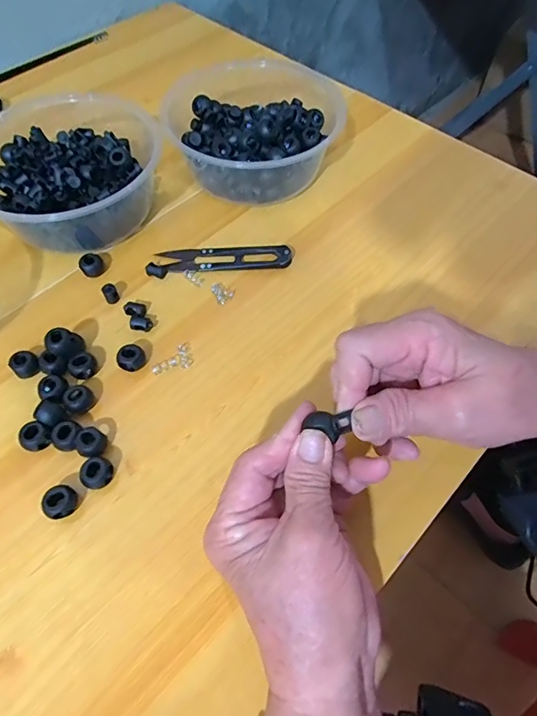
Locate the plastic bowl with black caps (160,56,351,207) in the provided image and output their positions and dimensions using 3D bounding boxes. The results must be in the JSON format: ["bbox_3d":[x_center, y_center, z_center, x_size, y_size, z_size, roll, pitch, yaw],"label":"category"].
[{"bbox_3d":[-0.011,-0.183,0.383,0.136,0.058,0.135,0,59,0],"label":"plastic bowl with black caps"}]

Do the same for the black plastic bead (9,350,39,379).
[{"bbox_3d":[-0.154,0.005,0.296,0.015,0.013,0.016,0,59,0],"label":"black plastic bead"}]

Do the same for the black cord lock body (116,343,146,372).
[{"bbox_3d":[-0.088,0.000,0.300,0.017,0.012,0.015,-27,63,-16],"label":"black cord lock body"}]

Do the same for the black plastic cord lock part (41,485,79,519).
[{"bbox_3d":[-0.112,0.079,0.253,0.014,0.017,0.017,24,62,14],"label":"black plastic cord lock part"}]

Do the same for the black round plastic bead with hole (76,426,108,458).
[{"bbox_3d":[-0.102,0.050,0.270,0.015,0.013,0.017,-1,59,-1],"label":"black round plastic bead with hole"}]

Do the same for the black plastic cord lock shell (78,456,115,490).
[{"bbox_3d":[-0.096,0.066,0.261,0.015,0.014,0.017,-3,59,-2],"label":"black plastic cord lock shell"}]

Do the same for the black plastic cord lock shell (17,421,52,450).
[{"bbox_3d":[-0.135,0.047,0.272,0.016,0.013,0.016,30,63,17],"label":"black plastic cord lock shell"}]

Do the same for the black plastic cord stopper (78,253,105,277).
[{"bbox_3d":[-0.129,-0.068,0.340,0.017,0.011,0.013,-18,61,-11],"label":"black plastic cord stopper"}]

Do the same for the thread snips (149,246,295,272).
[{"bbox_3d":[-0.032,-0.075,0.346,0.097,0.010,0.021,-1,59,0],"label":"thread snips"}]

